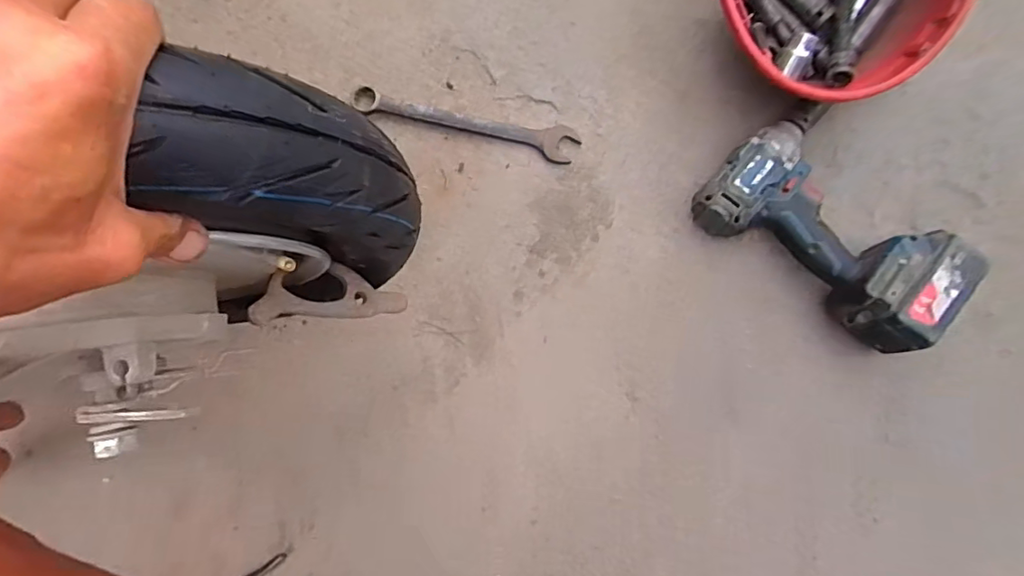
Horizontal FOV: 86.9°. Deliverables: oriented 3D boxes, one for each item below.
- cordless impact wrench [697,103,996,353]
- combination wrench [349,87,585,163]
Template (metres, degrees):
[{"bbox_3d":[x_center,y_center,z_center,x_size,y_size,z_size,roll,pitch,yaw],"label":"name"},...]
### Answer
[{"bbox_3d":[0.321,-0.075,0.527,0.237,0.090,0.167,39,85,4],"label":"cordless impact wrench"},{"bbox_3d":[-0.048,-0.177,0.578,0.238,0.014,0.038,13,84,1],"label":"combination wrench"}]

